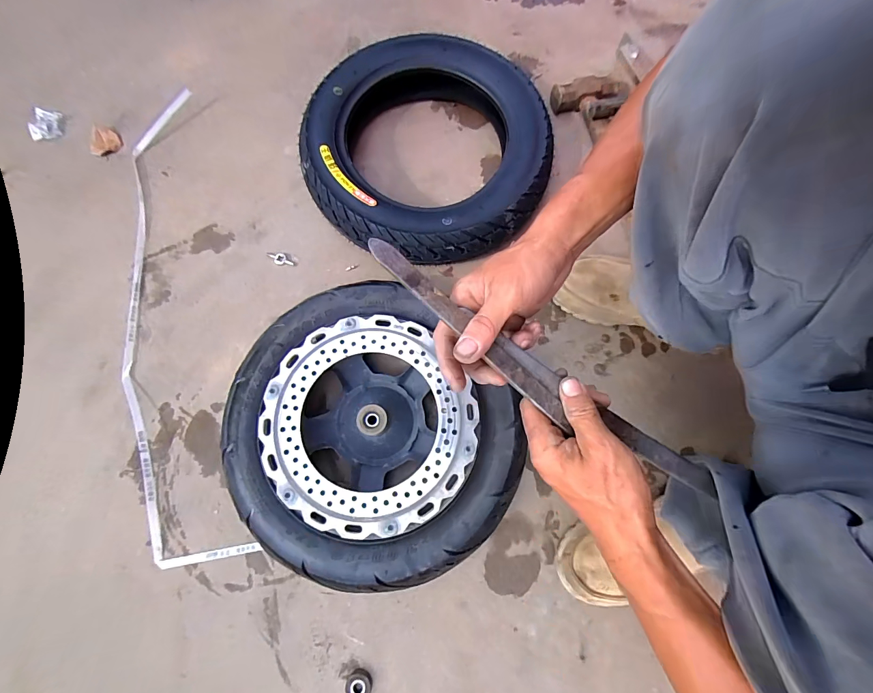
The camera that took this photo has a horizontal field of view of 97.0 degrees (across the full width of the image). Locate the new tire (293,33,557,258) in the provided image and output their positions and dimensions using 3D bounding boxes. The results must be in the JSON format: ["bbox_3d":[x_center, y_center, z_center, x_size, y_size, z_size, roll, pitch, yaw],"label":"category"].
[{"bbox_3d":[-0.014,-0.312,0.624,0.368,0.090,0.363,0,76,-1],"label":"new tire"}]

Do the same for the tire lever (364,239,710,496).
[{"bbox_3d":[0.083,0.026,0.324,0.342,0.024,0.037,36,78,-4],"label":"tire lever"}]

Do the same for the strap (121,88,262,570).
[{"bbox_3d":[-0.415,-0.067,0.596,0.155,0.027,0.757,-16,75,-3],"label":"strap"}]

